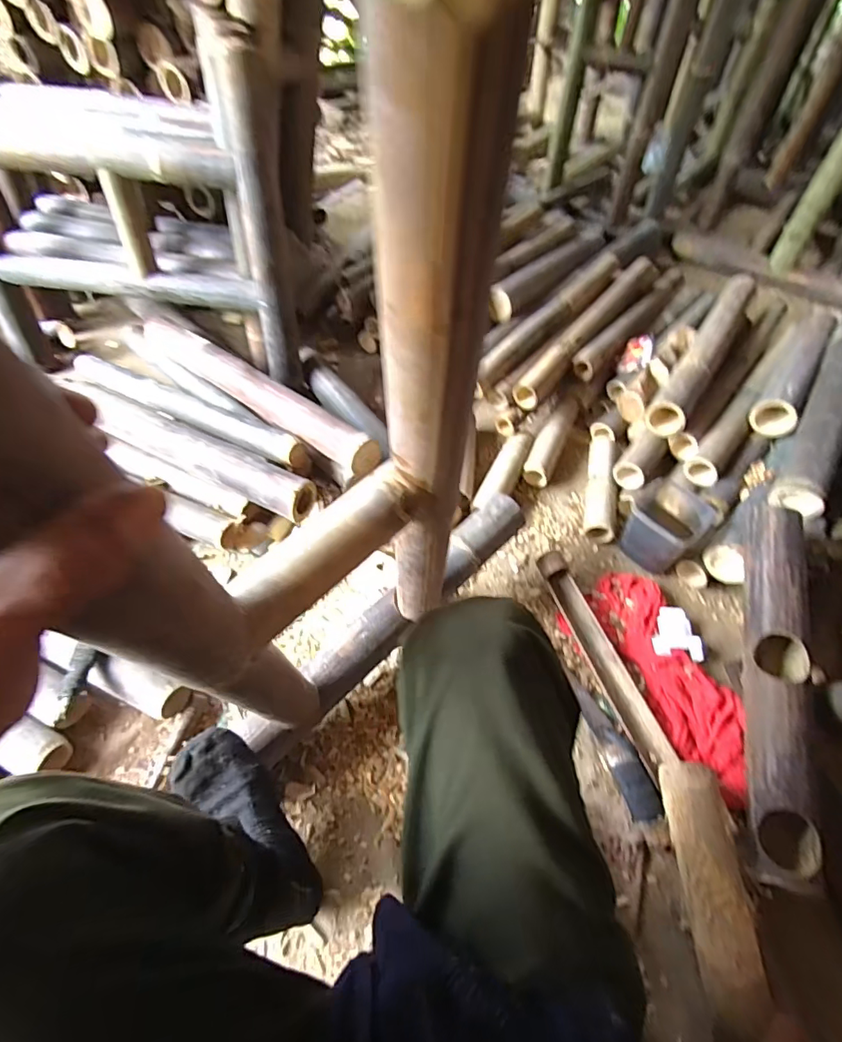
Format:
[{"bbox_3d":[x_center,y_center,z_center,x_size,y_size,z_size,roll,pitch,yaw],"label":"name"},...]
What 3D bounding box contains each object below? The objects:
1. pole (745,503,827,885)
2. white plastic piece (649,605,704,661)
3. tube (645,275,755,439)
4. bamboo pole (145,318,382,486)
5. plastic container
[{"bbox_3d":[0.489,0.209,0.681,0.080,0.059,0.487,10,70,5],"label":"pole"},{"bbox_3d":[0.416,0.181,0.822,0.070,0.020,0.093,5,53,2],"label":"white plastic piece"},{"bbox_3d":[0.619,-0.373,1.091,0.072,0.084,0.578,29,57,18],"label":"tube"},{"bbox_3d":[-0.360,-0.278,1.041,0.651,0.071,0.068,33,59,21],"label":"bamboo pole"},{"bbox_3d":[0.427,0.010,0.887,0.125,0.107,0.120,-33,61,-24],"label":"plastic container"}]

